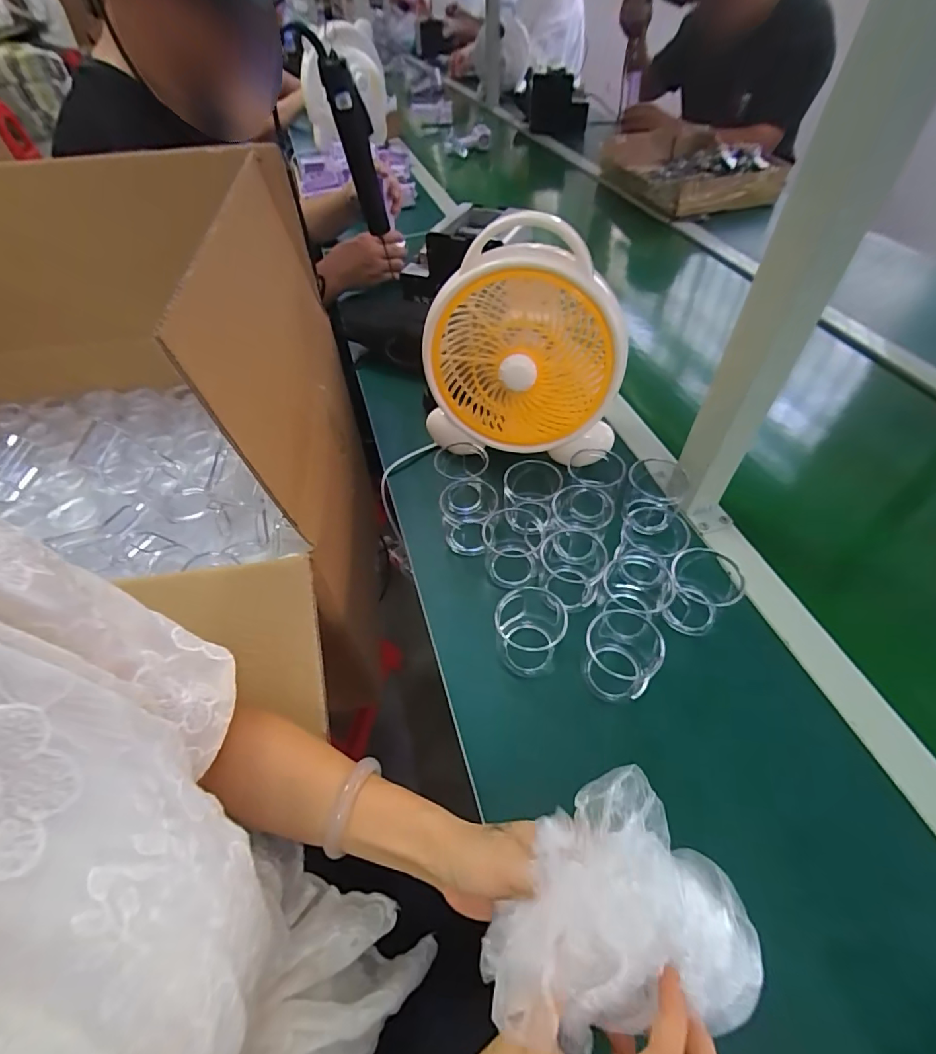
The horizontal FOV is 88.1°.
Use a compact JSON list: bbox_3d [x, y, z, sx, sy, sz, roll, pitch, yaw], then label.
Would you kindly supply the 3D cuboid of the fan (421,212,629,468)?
[{"bbox_3d":[0.065,-0.191,0.527,0.212,0.233,0.129,16,53,14],"label":"fan"}]

